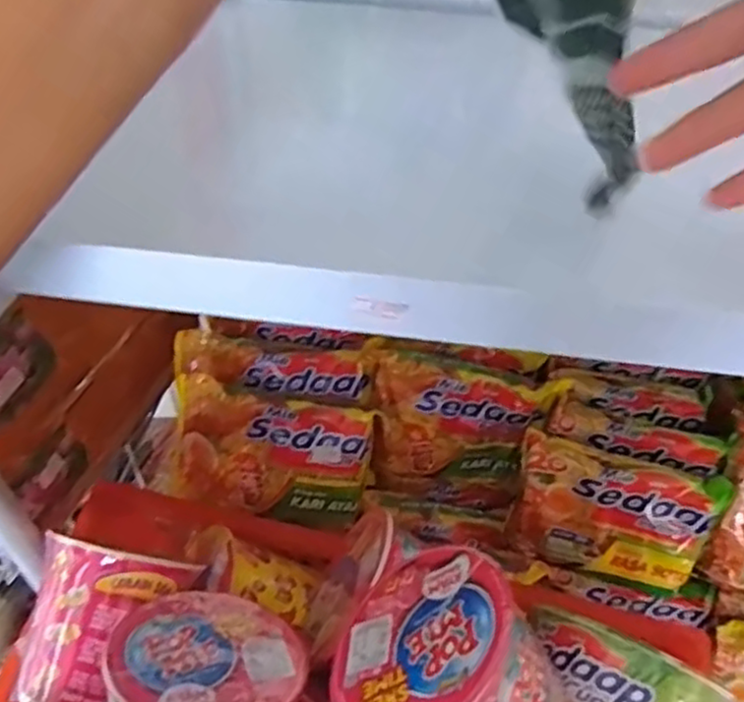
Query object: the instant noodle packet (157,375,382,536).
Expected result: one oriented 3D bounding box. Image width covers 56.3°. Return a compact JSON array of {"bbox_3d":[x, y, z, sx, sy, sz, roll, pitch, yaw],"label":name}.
[{"bbox_3d":[-0.075,0.079,0.527,0.148,0.094,0.032,14,7,1],"label":"instant noodle packet"}]

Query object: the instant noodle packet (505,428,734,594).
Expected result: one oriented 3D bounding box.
[{"bbox_3d":[0.170,0.115,0.494,0.132,0.094,0.030,13,24,9],"label":"instant noodle packet"}]

